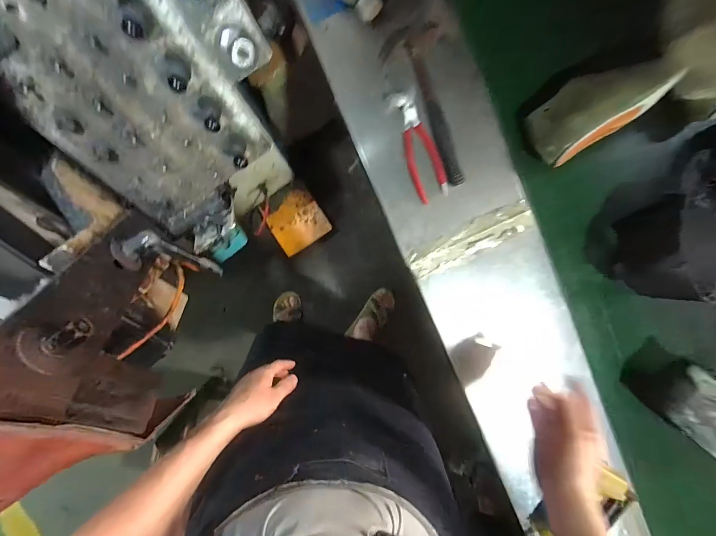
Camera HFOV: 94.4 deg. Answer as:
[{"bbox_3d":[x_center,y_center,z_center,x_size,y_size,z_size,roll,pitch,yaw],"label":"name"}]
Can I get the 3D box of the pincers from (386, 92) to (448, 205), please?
[{"bbox_3d":[0.091,-0.189,0.516,0.047,0.011,0.170,-23,97,-1],"label":"pincers"}]

